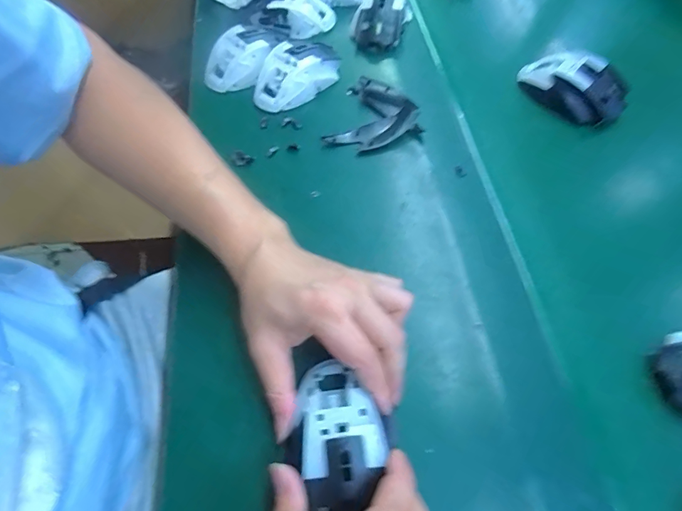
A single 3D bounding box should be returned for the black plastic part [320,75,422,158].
[{"bbox_3d":[0.044,-0.144,0.439,0.087,0.023,0.095,21,61,11],"label":"black plastic part"}]

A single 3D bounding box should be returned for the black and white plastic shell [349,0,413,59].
[{"bbox_3d":[0.047,-0.299,0.511,0.065,0.038,0.088,21,61,11],"label":"black and white plastic shell"}]

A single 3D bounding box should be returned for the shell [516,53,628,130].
[{"bbox_3d":[0.261,-0.192,0.456,0.114,0.046,0.060,40,66,20],"label":"shell"}]

